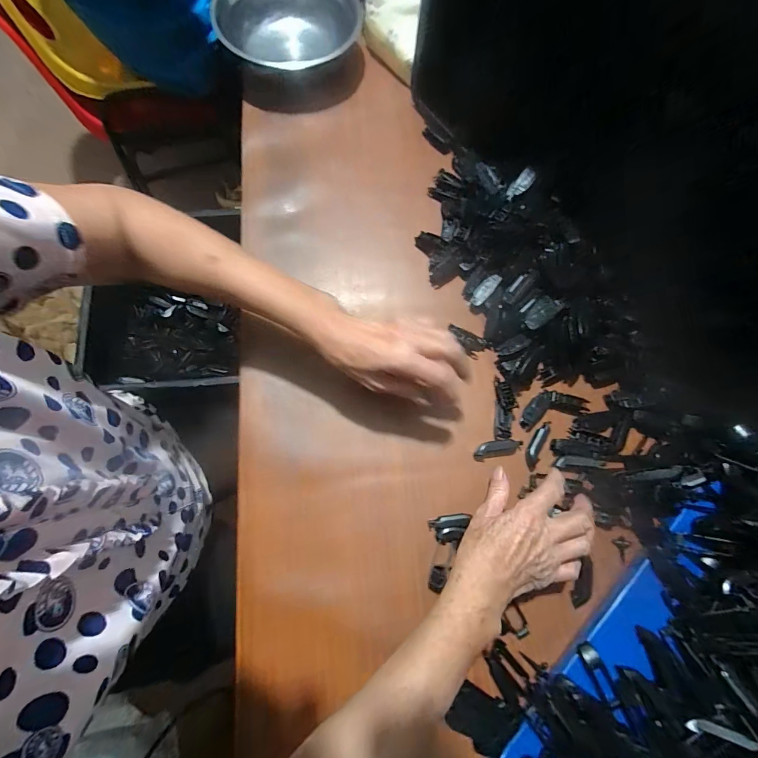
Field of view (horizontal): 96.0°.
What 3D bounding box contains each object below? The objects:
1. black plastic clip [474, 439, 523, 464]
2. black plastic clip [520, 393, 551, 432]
[{"bbox_3d":[0.137,0.080,0.391,0.055,0.014,0.020,-13,77,-4],"label":"black plastic clip"},{"bbox_3d":[0.185,0.038,0.402,0.023,0.017,0.044,40,79,8],"label":"black plastic clip"}]

